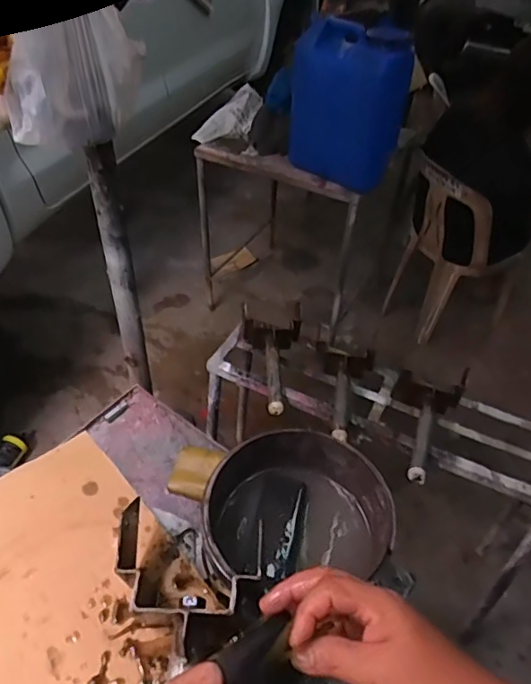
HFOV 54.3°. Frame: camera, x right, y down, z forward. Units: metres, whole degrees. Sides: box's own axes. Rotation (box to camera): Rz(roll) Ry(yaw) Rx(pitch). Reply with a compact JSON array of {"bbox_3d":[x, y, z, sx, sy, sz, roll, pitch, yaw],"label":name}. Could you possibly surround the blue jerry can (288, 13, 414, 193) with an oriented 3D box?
[{"bbox_3d":[0.237,-0.697,1.535,0.168,0.423,0.314,-27,53,-30],"label":"blue jerry can"}]

